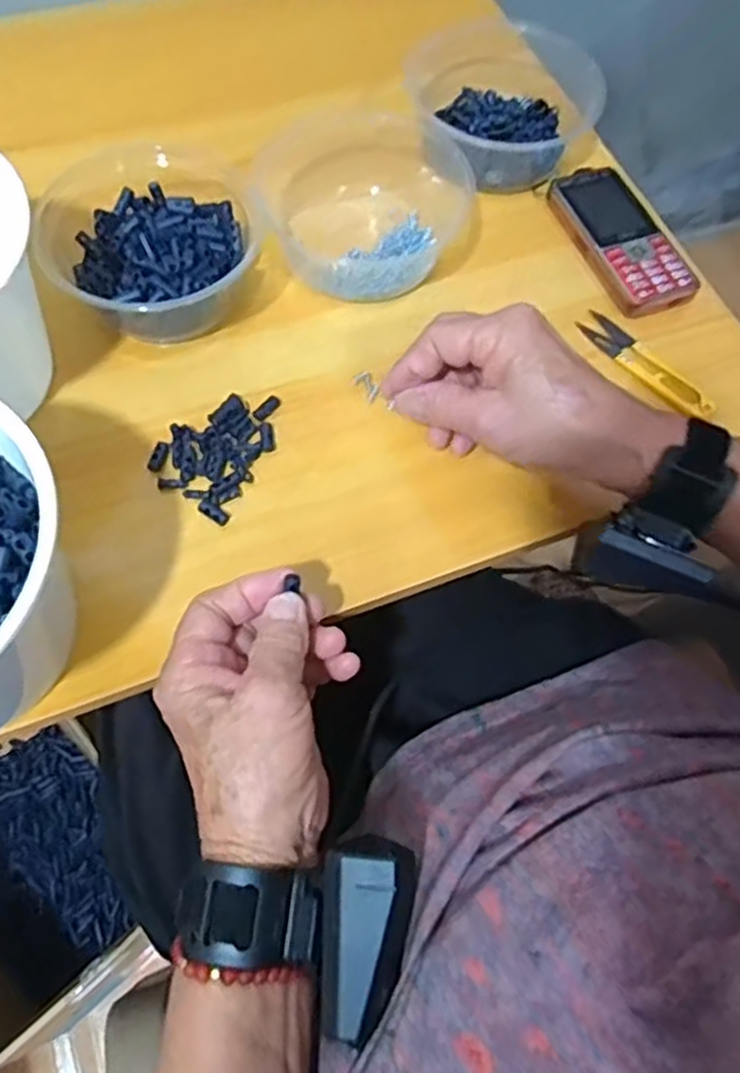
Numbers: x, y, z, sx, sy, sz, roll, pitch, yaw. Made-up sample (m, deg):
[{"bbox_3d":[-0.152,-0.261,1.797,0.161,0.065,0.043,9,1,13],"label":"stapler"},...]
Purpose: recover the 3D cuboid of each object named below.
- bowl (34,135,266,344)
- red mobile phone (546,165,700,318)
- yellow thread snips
[{"bbox_3d":[-0.146,-0.194,0.489,0.124,0.064,0.145,-39,73,-19],"label":"bowl"},{"bbox_3d":[0.182,-0.217,0.543,0.060,0.020,0.135,-17,67,-11],"label":"red mobile phone"},{"bbox_3d":[0.185,-0.117,0.499,0.025,0.013,0.107,-32,71,-17],"label":"yellow thread snips"}]

